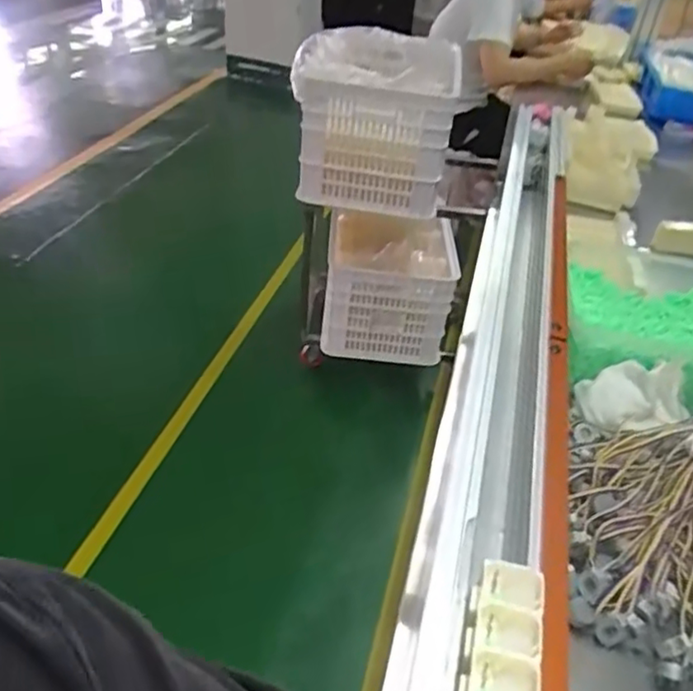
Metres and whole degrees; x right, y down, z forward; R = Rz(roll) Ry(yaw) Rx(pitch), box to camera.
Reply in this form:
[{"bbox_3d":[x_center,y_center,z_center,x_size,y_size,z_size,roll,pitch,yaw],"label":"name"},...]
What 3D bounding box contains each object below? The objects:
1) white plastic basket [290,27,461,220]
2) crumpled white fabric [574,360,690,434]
[{"bbox_3d":[0.088,-0.648,1.776,0.389,0.358,0.639,9,38,3],"label":"white plastic basket"},{"bbox_3d":[0.344,0.059,0.758,0.102,0.074,0.115,-6,39,-15],"label":"crumpled white fabric"}]

